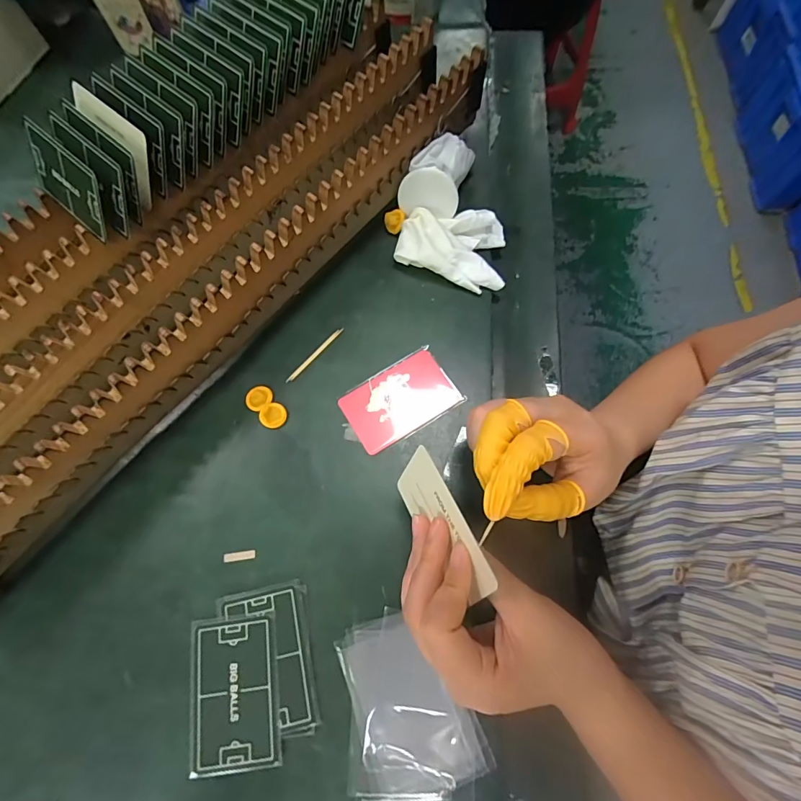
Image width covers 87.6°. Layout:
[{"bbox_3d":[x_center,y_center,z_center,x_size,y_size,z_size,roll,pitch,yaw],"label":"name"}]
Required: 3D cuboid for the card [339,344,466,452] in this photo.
[{"bbox_3d":[0.000,-0.001,0.335,0.087,0.004,0.056,-31,74,-8],"label":"card"}]

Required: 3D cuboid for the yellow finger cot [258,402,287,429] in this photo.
[{"bbox_3d":[-0.101,0.011,0.332,0.019,0.006,0.020,0,72,1],"label":"yellow finger cot"}]

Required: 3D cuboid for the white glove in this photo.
[{"bbox_3d":[0.050,-0.141,0.365,0.093,0.033,0.073,21,74,8],"label":"white glove"}]

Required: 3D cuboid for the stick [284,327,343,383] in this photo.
[{"bbox_3d":[-0.071,-0.039,0.348,0.004,0.004,0.064,40,77,13],"label":"stick"}]

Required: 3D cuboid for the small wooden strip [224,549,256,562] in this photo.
[{"bbox_3d":[-0.117,0.113,0.302,0.023,0.004,0.006,-8,72,-1],"label":"small wooden strip"}]

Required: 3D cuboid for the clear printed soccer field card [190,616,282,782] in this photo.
[{"bbox_3d":[-0.109,0.190,0.274,0.055,0.004,0.087,-9,72,-1],"label":"clear printed soccer field card"}]

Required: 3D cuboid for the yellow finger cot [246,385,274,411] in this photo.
[{"bbox_3d":[-0.114,-0.003,0.335,0.021,0.004,0.019,-40,75,-11],"label":"yellow finger cot"}]

